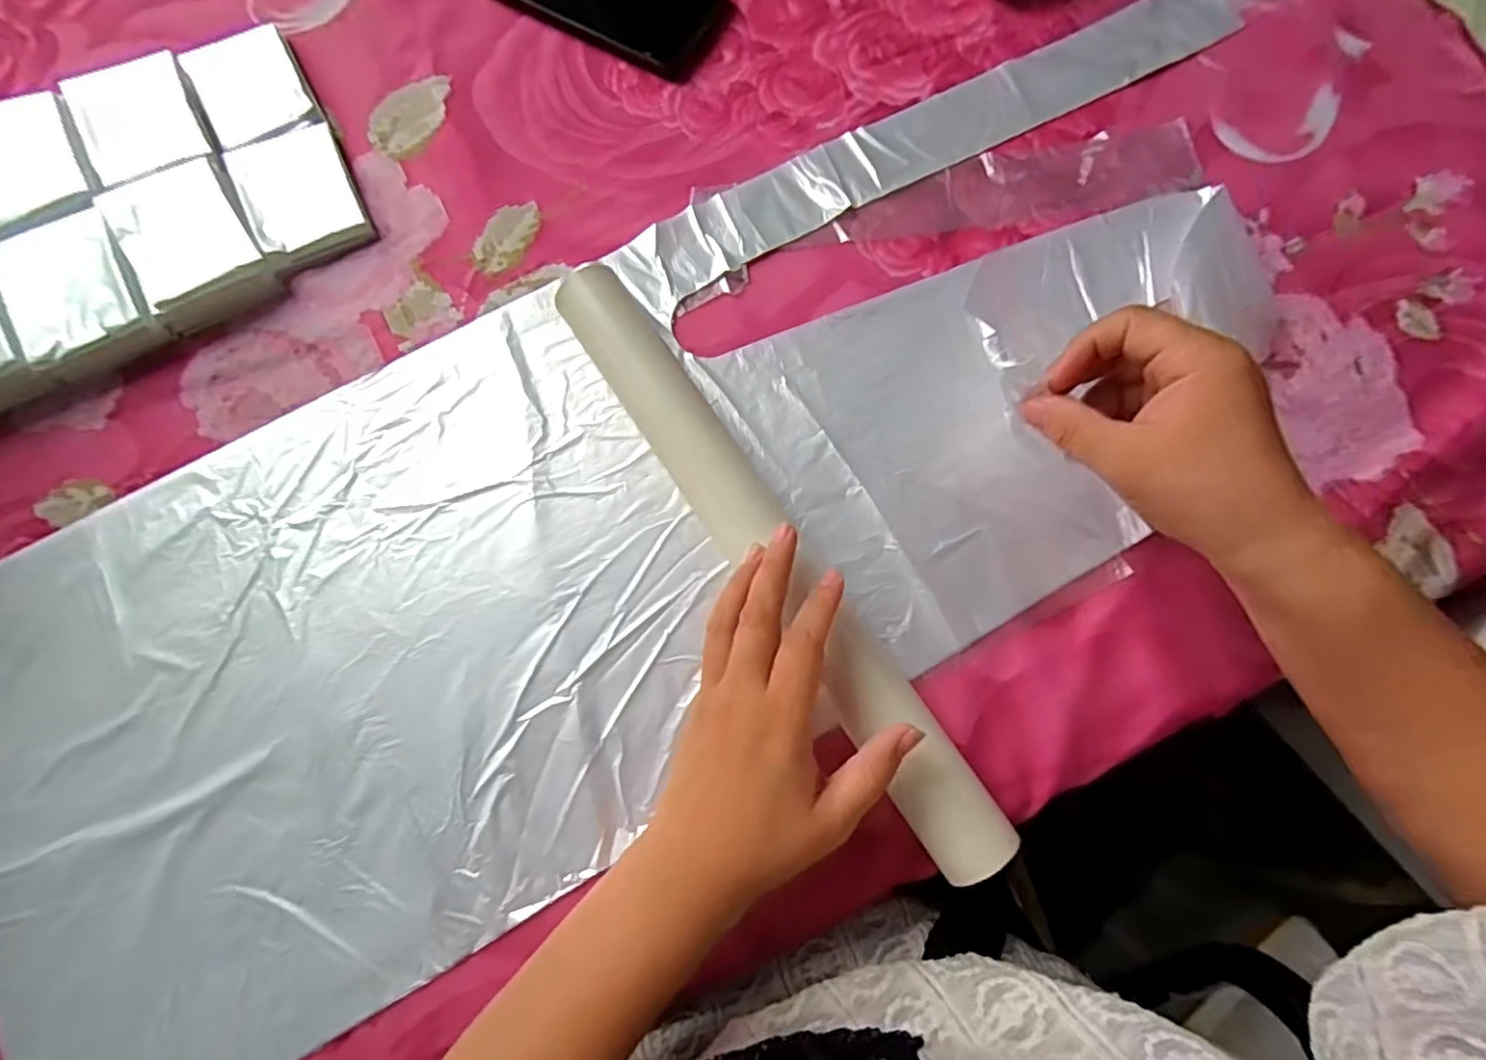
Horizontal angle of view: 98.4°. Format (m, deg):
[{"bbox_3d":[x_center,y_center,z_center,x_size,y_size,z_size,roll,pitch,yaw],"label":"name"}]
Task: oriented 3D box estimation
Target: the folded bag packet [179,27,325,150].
[{"bbox_3d":[-0.311,-0.281,0.405,0.062,0.011,0.085,-30,81,-5],"label":"folded bag packet"}]

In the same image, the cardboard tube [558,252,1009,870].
[{"bbox_3d":[0.012,0.008,0.331,0.039,0.032,0.359,-33,78,-5],"label":"cardboard tube"}]

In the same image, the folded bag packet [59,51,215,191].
[{"bbox_3d":[-0.368,-0.250,0.392,0.064,0.020,0.086,-28,81,-4],"label":"folded bag packet"}]

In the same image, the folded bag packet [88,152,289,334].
[{"bbox_3d":[-0.324,-0.171,0.378,0.065,0.027,0.087,-30,81,-5],"label":"folded bag packet"}]

